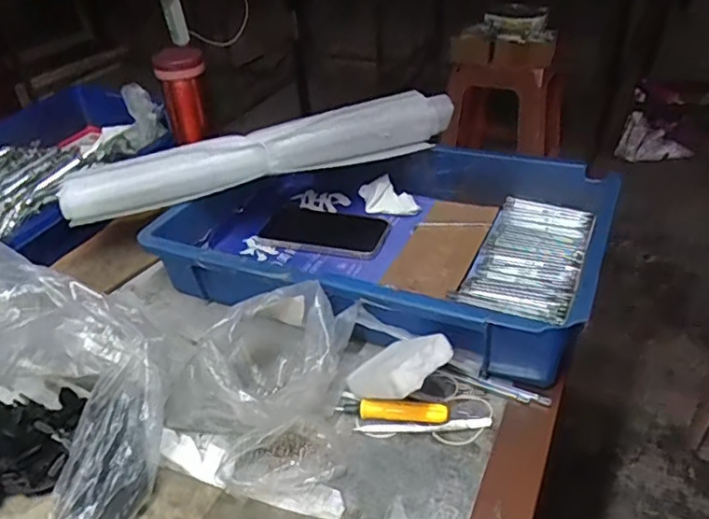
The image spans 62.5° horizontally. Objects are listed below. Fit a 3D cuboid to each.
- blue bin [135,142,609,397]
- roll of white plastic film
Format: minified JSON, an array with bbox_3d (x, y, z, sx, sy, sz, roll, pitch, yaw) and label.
[{"bbox_3d":[0.029,-0.025,0.624,0.429,0.084,0.274,12,39,21],"label":"blue bin"},{"bbox_3d":[-0.098,-0.120,0.656,0.437,0.060,0.050,-12,36,-11],"label":"roll of white plastic film"}]

